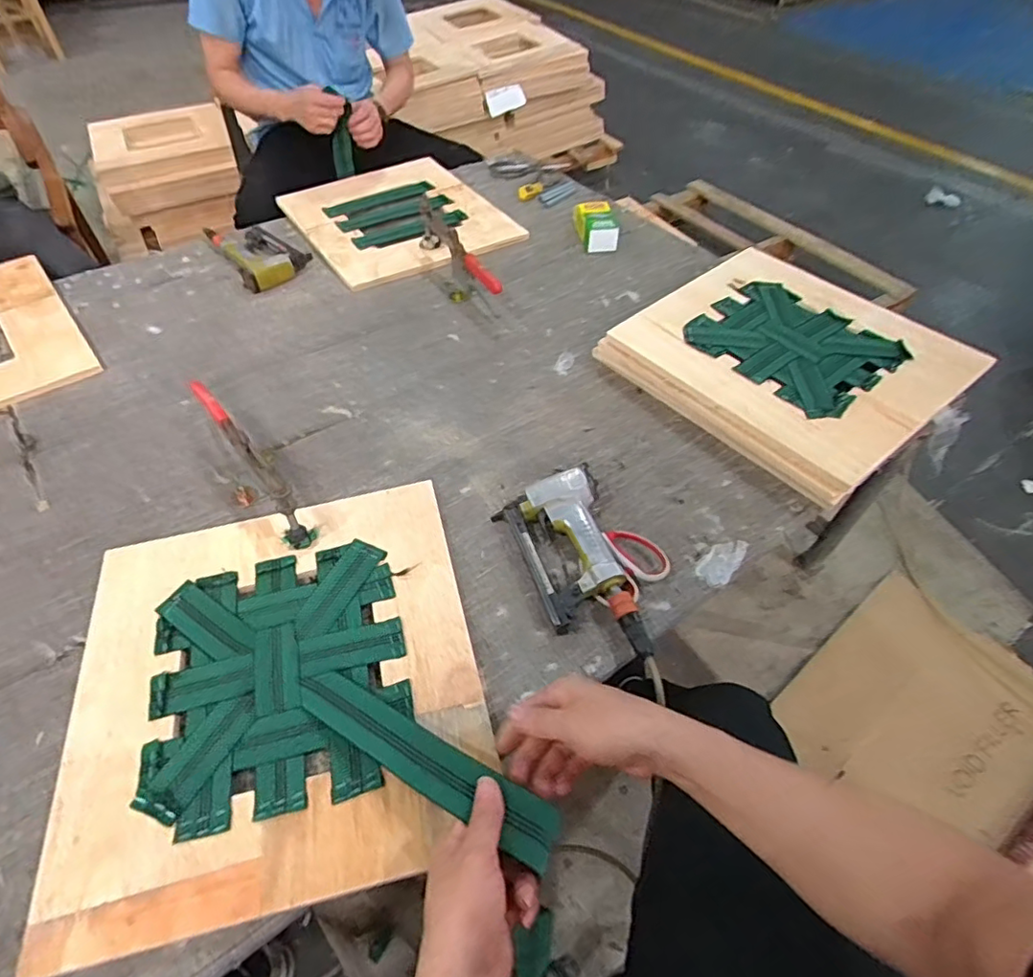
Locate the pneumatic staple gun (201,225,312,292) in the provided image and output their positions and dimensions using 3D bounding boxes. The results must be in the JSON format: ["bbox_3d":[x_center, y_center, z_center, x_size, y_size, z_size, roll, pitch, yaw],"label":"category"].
[{"bbox_3d":[-0.522,-0.492,1.162,0.141,0.043,0.264,-29,57,-23],"label":"pneumatic staple gun"}]

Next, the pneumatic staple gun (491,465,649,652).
[{"bbox_3d":[0.081,0.090,0.688,0.133,0.047,0.252,-20,54,-17],"label":"pneumatic staple gun"}]

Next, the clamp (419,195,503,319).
[{"bbox_3d":[-0.110,-0.426,1.076,0.061,0.099,0.302,-18,53,-16],"label":"clamp"}]

